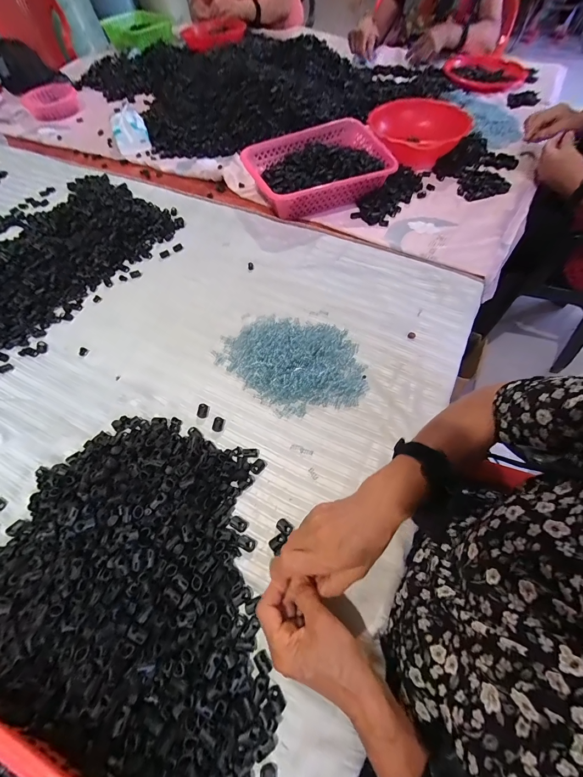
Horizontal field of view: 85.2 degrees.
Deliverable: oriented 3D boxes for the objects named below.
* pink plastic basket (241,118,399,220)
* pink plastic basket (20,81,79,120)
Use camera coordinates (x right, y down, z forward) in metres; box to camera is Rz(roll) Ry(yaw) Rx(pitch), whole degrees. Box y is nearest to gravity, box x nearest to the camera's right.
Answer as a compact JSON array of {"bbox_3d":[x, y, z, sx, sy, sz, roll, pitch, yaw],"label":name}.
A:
[{"bbox_3d":[0.069,-0.506,0.746,0.332,0.094,0.202,-19,62,-9],"label":"pink plastic basket"},{"bbox_3d":[-0.761,-0.908,1.010,0.163,0.057,0.100,-27,64,-13],"label":"pink plastic basket"}]

